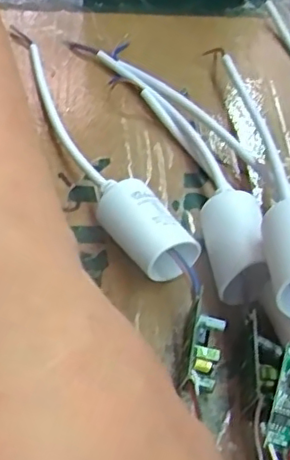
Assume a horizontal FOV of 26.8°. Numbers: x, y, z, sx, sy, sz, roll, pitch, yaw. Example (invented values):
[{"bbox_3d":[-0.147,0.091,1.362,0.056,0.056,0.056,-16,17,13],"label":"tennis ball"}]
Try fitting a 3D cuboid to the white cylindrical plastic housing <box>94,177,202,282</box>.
[{"bbox_3d":[-0.002,0.003,0.270,0.027,0.029,0.050,-32,60,-26],"label":"white cylindrical plastic housing"}]

